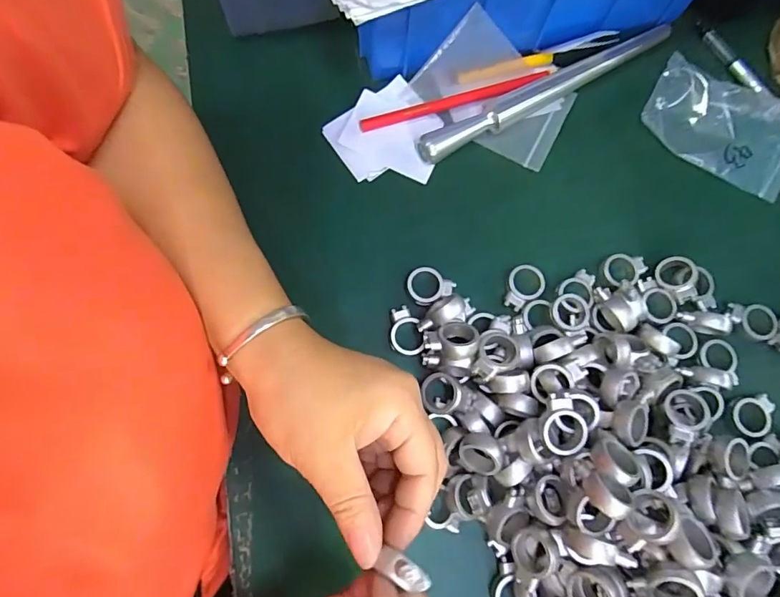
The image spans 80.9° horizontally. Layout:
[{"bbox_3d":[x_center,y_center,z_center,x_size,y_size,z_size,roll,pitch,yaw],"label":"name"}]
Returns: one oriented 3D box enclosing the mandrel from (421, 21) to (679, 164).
[{"bbox_3d":[0.123,-0.163,0.355,0.231,0.018,0.020,-31,79,-9],"label":"mandrel"}]

